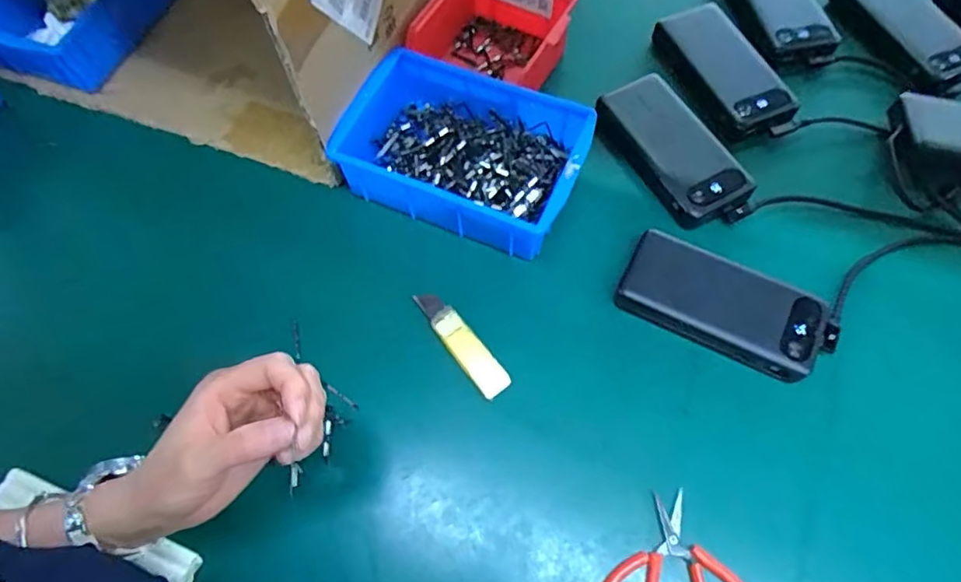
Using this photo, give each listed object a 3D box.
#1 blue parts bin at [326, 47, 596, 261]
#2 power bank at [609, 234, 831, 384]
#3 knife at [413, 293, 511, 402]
[{"bbox_3d":[-0.012,-0.124,0.523,0.201,0.071,0.138,21,67,12],"label":"blue parts bin"},{"bbox_3d":[0.194,0.010,0.476,0.155,0.029,0.076,23,67,13],"label":"power bank"},{"bbox_3d":[-0.016,0.042,0.478,0.024,0.020,0.105,-35,68,-14],"label":"knife"}]

